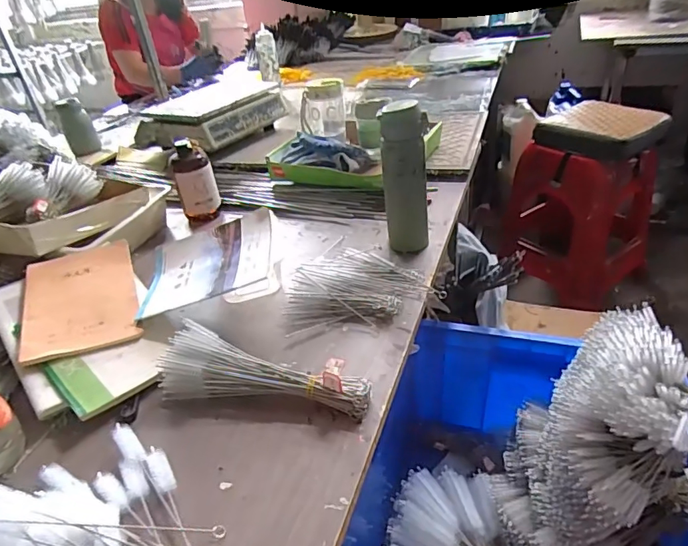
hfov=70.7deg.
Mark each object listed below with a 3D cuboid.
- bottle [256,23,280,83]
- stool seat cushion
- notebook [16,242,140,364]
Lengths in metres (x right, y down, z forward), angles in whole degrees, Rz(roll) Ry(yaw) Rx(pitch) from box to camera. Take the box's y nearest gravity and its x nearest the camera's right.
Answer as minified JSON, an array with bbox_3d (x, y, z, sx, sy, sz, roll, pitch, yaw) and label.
[{"bbox_3d":[-0.251,-0.711,1.592,0.065,0.155,0.045,-12,34,-7],"label":"bottle"},{"bbox_3d":[0.790,-0.446,1.506,0.299,0.074,0.298,-23,37,-22],"label":"stool seat cushion"},{"bbox_3d":[-0.369,0.029,0.679,0.141,0.015,0.223,-15,43,-19],"label":"notebook"}]

